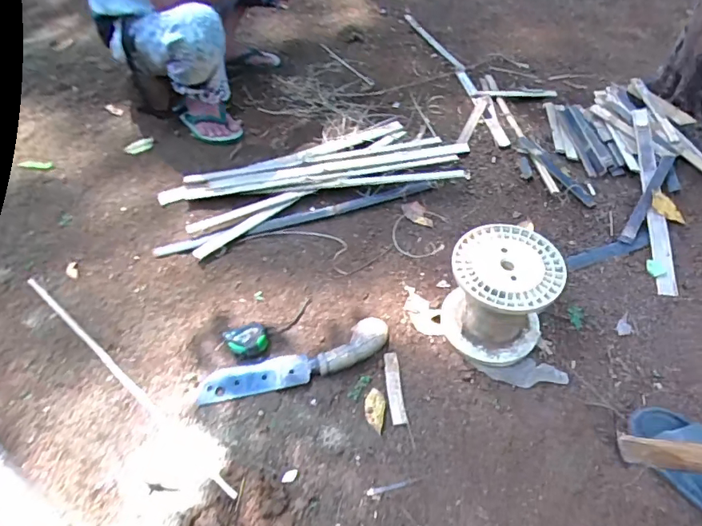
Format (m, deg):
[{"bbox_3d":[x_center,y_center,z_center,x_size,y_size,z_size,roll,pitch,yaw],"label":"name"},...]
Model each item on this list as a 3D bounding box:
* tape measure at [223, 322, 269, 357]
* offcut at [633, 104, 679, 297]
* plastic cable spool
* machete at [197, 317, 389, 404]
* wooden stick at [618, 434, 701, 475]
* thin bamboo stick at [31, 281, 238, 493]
[{"bbox_3d":[-0.208,0.157,1.024,0.080,0.037,0.060,-12,52,-10],"label":"tape measure"},{"bbox_3d":[0.695,-0.159,1.179,0.042,0.019,0.482,4,68,3],"label":"offcut"},{"bbox_3d":[0.283,0.064,0.992,0.188,0.192,0.180,11,51,9],"label":"plastic cable spool"},{"bbox_3d":[-0.109,0.188,0.983,0.369,0.055,0.079,-13,52,-11],"label":"machete"},{"bbox_3d":[0.394,0.214,0.548,0.016,0.238,0.041,-39,99,-28],"label":"wooden stick"},{"bbox_3d":[-0.446,0.214,0.993,0.663,0.009,0.021,34,58,25],"label":"thin bamboo stick"}]

